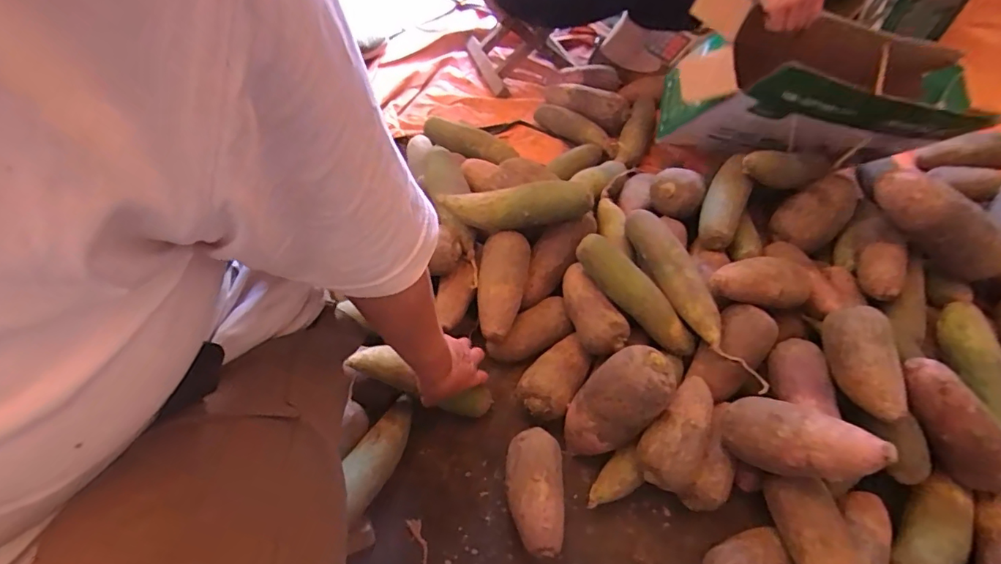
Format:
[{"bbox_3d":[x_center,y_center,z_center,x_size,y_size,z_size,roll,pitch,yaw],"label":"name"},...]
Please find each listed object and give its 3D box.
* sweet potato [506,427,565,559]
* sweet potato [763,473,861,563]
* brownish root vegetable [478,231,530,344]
[{"bbox_3d":[0.042,0.255,0.613,0.066,0.061,0.137,-1,54,-2],"label":"sweet potato"},{"bbox_3d":[0.339,0.276,0.536,0.062,0.054,0.142,-13,55,-10],"label":"sweet potato"},{"bbox_3d":[0.000,0.007,0.721,0.067,0.077,0.153,8,79,5],"label":"brownish root vegetable"}]

